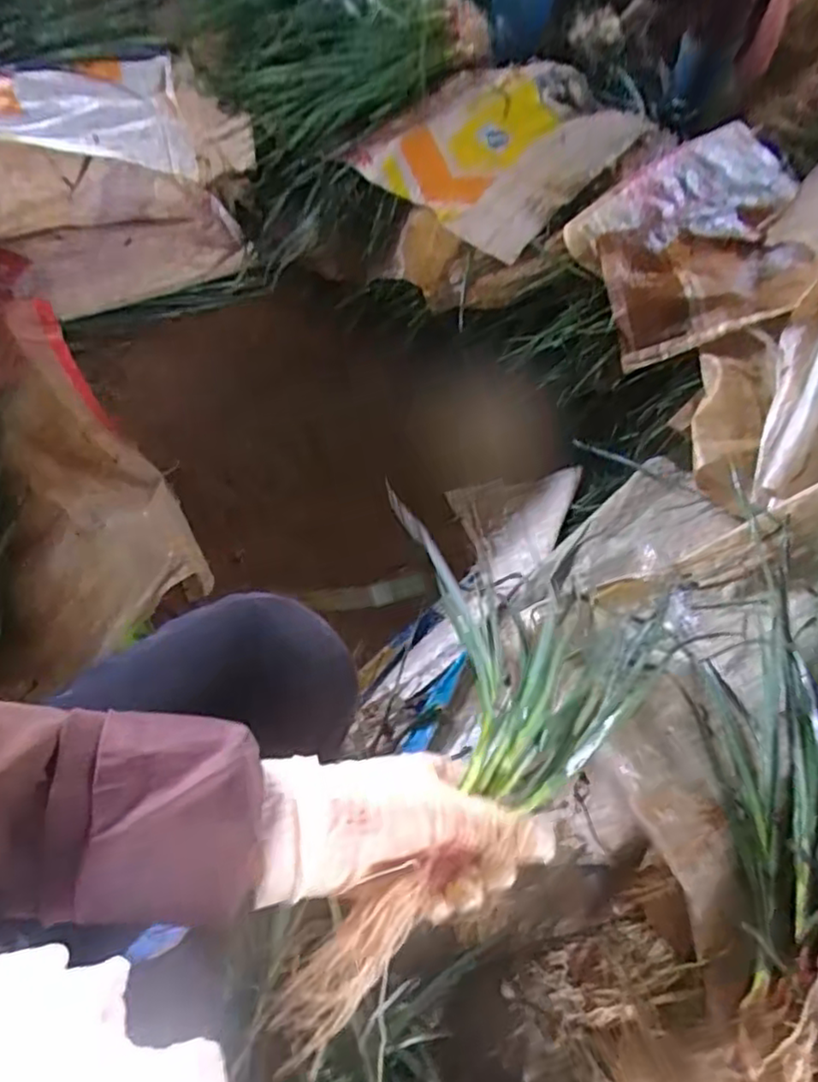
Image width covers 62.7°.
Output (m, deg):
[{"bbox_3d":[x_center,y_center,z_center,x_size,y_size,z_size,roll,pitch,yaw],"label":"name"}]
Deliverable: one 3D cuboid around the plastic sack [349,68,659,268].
[{"bbox_3d":[0.157,-0.685,1.135,0.358,0.092,0.425,37,61,18],"label":"plastic sack"}]

